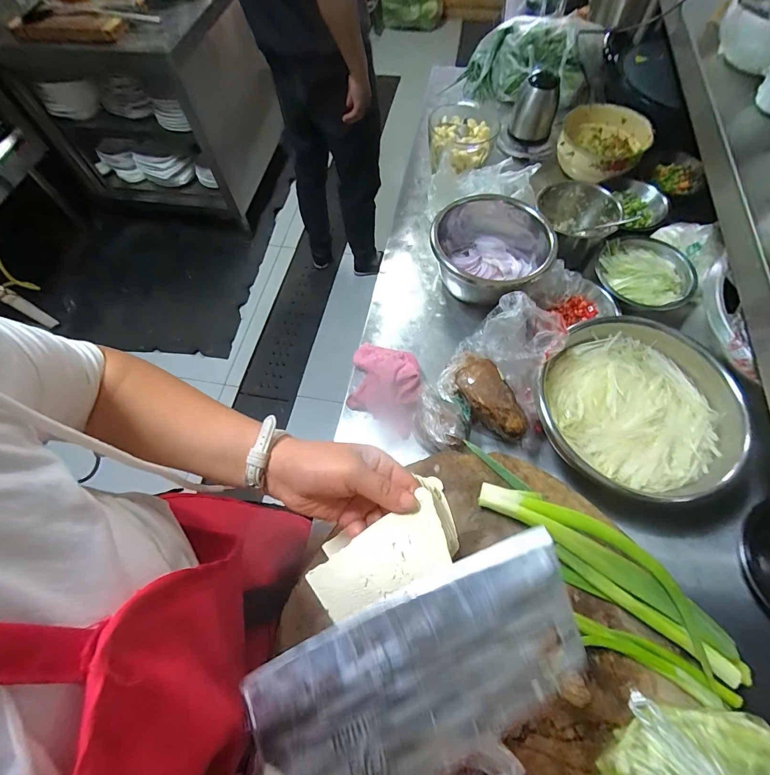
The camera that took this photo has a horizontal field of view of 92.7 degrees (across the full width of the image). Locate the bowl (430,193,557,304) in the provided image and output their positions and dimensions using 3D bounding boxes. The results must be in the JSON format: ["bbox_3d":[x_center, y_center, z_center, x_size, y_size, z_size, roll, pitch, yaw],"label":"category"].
[{"bbox_3d":[0.189,-0.249,0.680,0.198,0.111,0.207,-1,64,2],"label":"bowl"}]

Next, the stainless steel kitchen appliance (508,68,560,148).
[{"bbox_3d":[0.361,-0.665,0.880,0.099,0.112,0.087,19,66,11],"label":"stainless steel kitchen appliance"}]

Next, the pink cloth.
[{"bbox_3d":[-0.002,-0.008,0.605,0.112,0.050,0.159,3,64,3],"label":"pink cloth"}]

